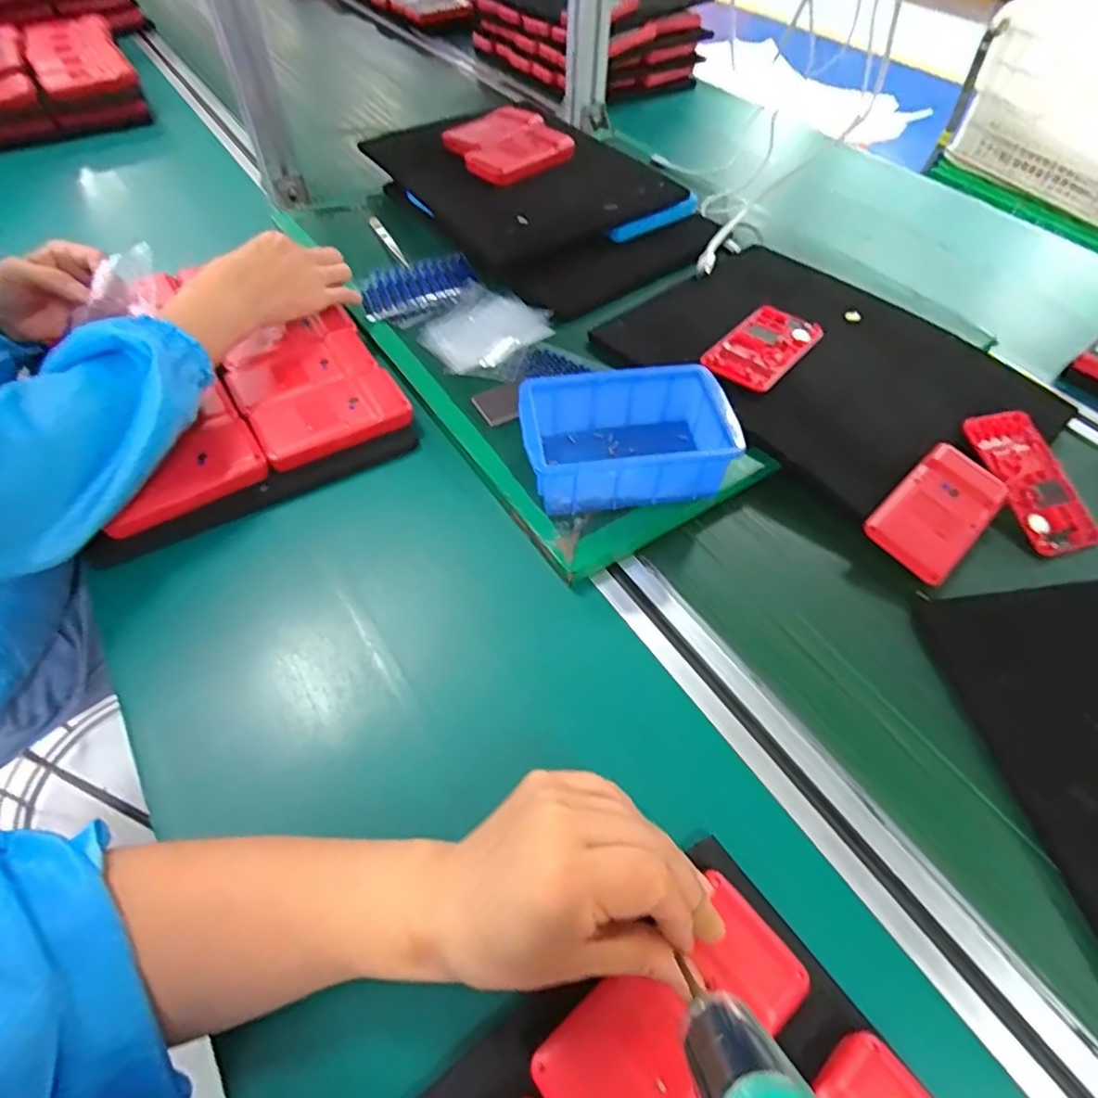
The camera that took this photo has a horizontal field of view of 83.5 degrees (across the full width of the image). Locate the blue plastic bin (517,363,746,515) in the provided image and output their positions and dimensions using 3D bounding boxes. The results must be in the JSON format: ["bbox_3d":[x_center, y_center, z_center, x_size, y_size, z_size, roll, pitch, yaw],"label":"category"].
[{"bbox_3d":[0.056,-0.082,0.462,0.154,0.053,0.099,-6,54,-6],"label":"blue plastic bin"}]

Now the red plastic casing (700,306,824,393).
[{"bbox_3d":[0.190,-0.180,0.547,0.065,0.008,0.119,36,60,22],"label":"red plastic casing"}]

